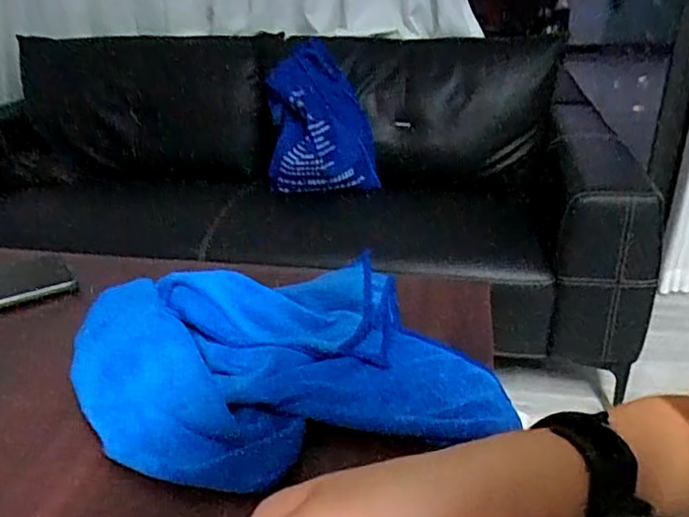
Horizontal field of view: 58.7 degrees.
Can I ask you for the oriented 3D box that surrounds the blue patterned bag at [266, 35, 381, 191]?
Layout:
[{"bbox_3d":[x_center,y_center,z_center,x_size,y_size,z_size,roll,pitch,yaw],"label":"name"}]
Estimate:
[{"bbox_3d":[-0.055,-0.359,1.594,0.268,0.332,0.218,-2,27,0],"label":"blue patterned bag"}]

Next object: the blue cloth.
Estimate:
[{"bbox_3d":[-0.041,0.065,0.418,0.263,0.046,0.180,-9,28,-12],"label":"blue cloth"}]

